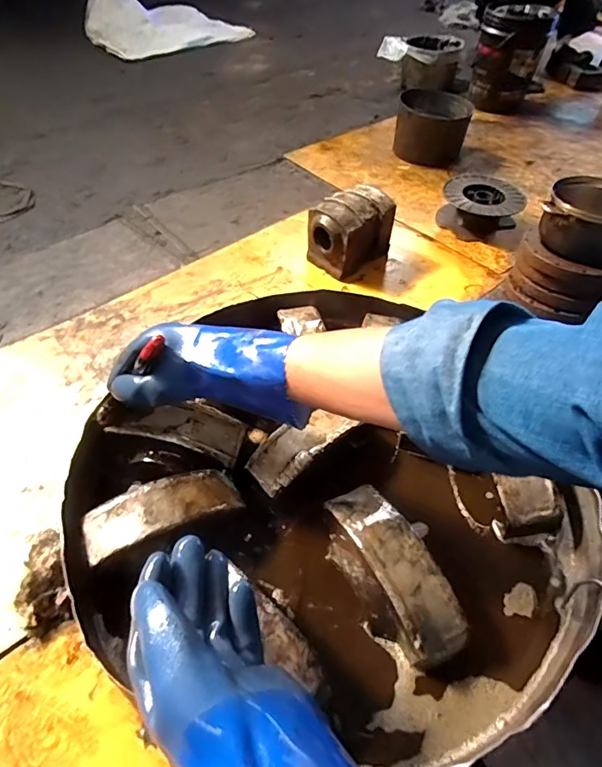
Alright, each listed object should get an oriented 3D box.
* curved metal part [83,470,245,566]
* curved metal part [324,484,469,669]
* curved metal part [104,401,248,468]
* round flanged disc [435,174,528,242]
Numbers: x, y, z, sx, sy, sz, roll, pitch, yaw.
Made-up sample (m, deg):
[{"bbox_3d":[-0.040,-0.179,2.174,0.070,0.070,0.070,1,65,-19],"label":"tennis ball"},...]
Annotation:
[{"bbox_3d":[-0.146,0.136,0.510,0.162,0.035,0.061,-20,54,-19],"label":"curved metal part"},{"bbox_3d":[0.093,0.189,0.491,0.071,0.055,0.181,-20,54,-19],"label":"curved metal part"},{"bbox_3d":[-0.143,0.053,0.566,0.147,0.023,0.061,12,54,-6],"label":"curved metal part"},{"bbox_3d":[0.594,-0.585,1.567,0.250,0.100,0.234,-1,52,1],"label":"round flanged disc"}]

